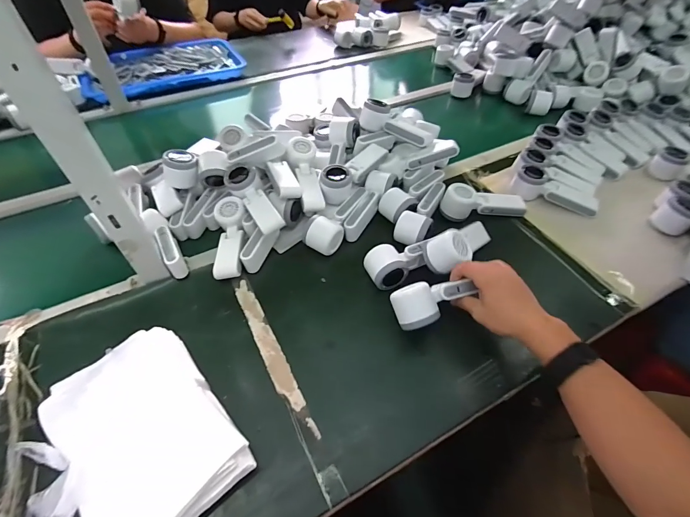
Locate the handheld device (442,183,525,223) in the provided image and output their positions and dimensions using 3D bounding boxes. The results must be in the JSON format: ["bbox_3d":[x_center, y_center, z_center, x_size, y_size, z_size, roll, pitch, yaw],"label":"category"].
[{"bbox_3d":[0.268,-0.113,0.675,0.165,0.045,0.057,-6,52,-5],"label":"handheld device"}]

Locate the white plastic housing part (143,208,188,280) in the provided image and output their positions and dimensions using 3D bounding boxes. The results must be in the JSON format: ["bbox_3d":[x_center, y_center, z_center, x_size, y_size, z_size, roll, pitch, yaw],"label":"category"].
[{"bbox_3d":[-0.308,-0.031,0.603,0.030,0.040,0.155,-28,57,-20],"label":"white plastic housing part"}]

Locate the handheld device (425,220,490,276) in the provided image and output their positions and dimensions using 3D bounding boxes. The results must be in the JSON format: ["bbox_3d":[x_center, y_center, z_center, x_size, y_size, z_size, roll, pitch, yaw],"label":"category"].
[{"bbox_3d":[0.199,-0.024,0.572,0.156,0.054,0.058,-19,52,-39],"label":"handheld device"}]

